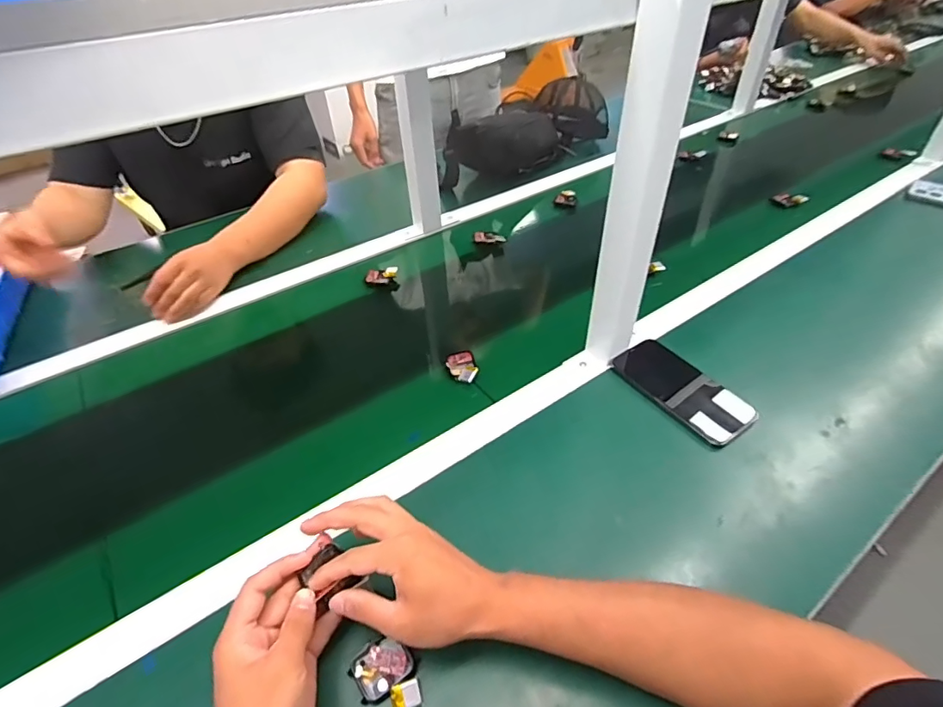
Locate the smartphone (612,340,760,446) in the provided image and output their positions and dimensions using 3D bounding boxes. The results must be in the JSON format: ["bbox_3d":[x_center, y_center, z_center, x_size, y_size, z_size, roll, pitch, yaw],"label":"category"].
[{"bbox_3d":[0.248,0.042,0.579,0.077,0.015,0.156,-25,48,-22],"label":"smartphone"}]

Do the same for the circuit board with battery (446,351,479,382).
[{"bbox_3d":[-0.011,0.016,0.619,0.035,0.015,0.058,-12,44,-10],"label":"circuit board with battery"}]

